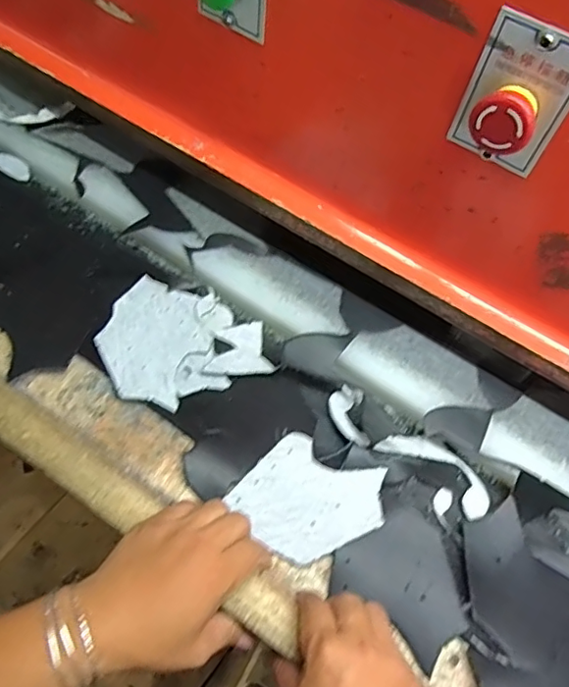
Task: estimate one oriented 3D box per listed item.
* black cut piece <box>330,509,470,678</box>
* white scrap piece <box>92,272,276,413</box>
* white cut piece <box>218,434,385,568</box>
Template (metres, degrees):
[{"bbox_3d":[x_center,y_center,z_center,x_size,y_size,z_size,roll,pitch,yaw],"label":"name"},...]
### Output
[{"bbox_3d":[0.097,0.192,0.432,0.089,0.004,0.101,-28,68,-19],"label":"black cut piece"},{"bbox_3d":[-0.103,-0.007,0.534,0.145,0.010,0.137,-20,64,-25],"label":"white scrap piece"},{"bbox_3d":[0.023,0.129,0.461,0.103,0.006,0.104,38,62,15],"label":"white cut piece"}]

